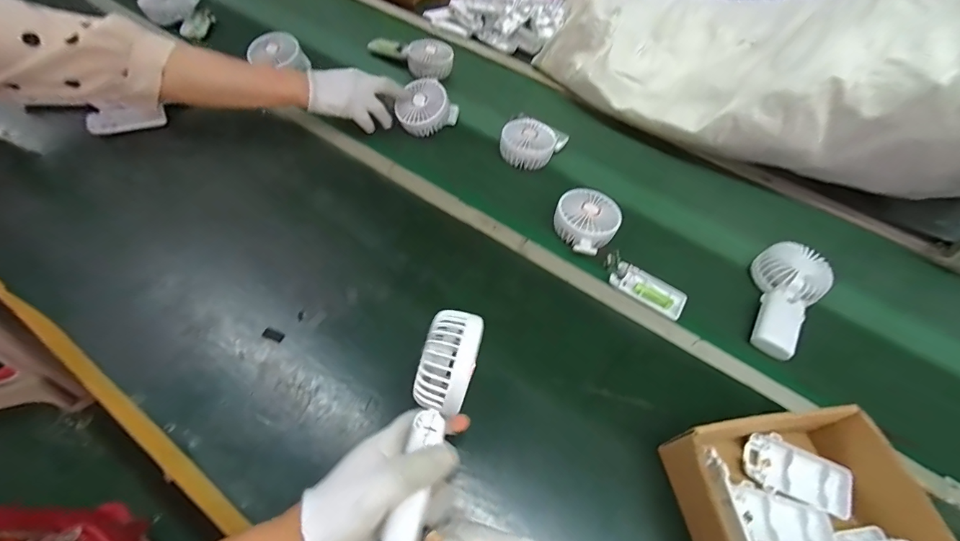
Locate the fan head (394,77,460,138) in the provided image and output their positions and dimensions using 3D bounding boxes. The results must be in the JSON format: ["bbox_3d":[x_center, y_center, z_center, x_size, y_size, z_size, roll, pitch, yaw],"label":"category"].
[{"bbox_3d":[-0.092,-0.272,0.698,0.081,0.071,0.091,31,88,9],"label":"fan head"}]

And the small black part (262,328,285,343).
[{"bbox_3d":[-0.224,0.070,0.441,0.021,0.004,0.011,14,55,4],"label":"small black part"}]

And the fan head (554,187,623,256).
[{"bbox_3d":[0.146,-0.069,0.571,0.086,0.041,0.090,3,54,-4],"label":"fan head"}]

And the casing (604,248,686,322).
[{"bbox_3d":[0.215,0.016,0.532,0.111,0.015,0.048,33,58,17],"label":"casing"}]

